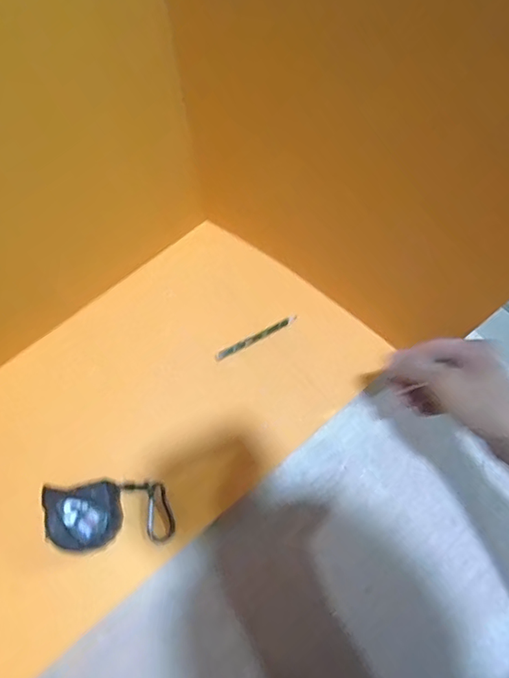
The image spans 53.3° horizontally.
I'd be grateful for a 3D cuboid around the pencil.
[{"bbox_3d":[0.002,-0.001,0.601,0.106,0.004,0.010,-26,72,-9],"label":"pencil"}]

